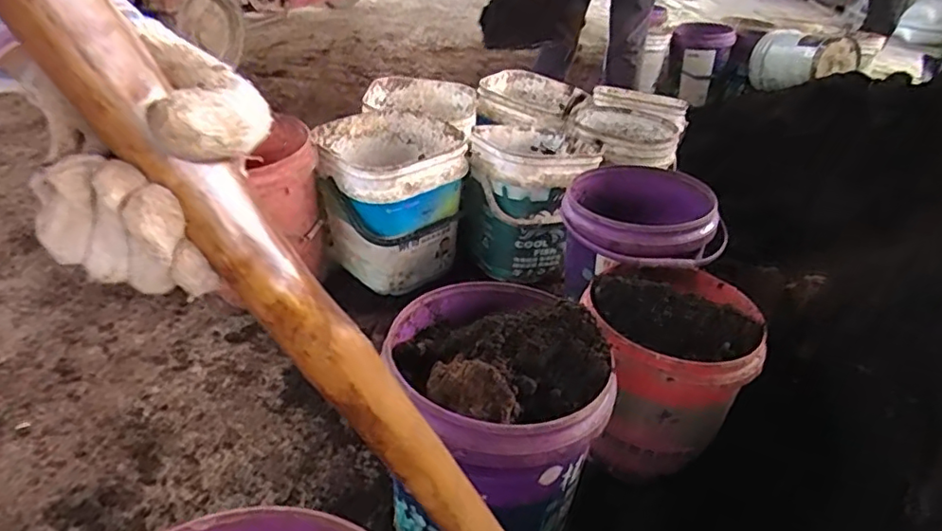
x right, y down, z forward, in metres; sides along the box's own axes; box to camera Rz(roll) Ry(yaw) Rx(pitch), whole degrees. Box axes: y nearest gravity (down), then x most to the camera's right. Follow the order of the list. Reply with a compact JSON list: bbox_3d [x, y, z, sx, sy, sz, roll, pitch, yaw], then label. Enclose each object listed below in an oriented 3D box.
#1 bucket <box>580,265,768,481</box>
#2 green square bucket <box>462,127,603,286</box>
[{"bbox_3d":[0.325,0.165,1.016,0.256,0.276,0.275,10,33,5],"label":"bucket"},{"bbox_3d":[0.145,-0.173,1.556,0.302,0.308,0.301,15,34,13],"label":"green square bucket"}]

